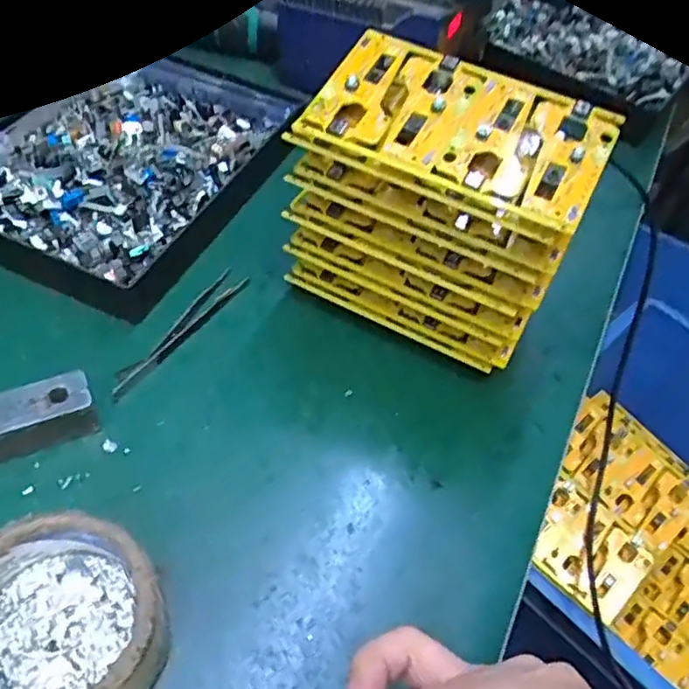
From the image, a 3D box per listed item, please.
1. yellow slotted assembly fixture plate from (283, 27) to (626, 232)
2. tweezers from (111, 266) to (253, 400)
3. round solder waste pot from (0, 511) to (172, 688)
[{"bbox_3d":[0.055,-0.107,0.319,0.139,0.006,0.082,26,66,14],"label":"yellow slotted assembly fixture plate"},{"bbox_3d":[-0.099,-0.009,0.400,0.015,0.007,0.117,27,54,15],"label":"tweezers"},{"bbox_3d":[-0.119,0.117,0.269,0.085,0.042,0.081,3,51,-4],"label":"round solder waste pot"}]

